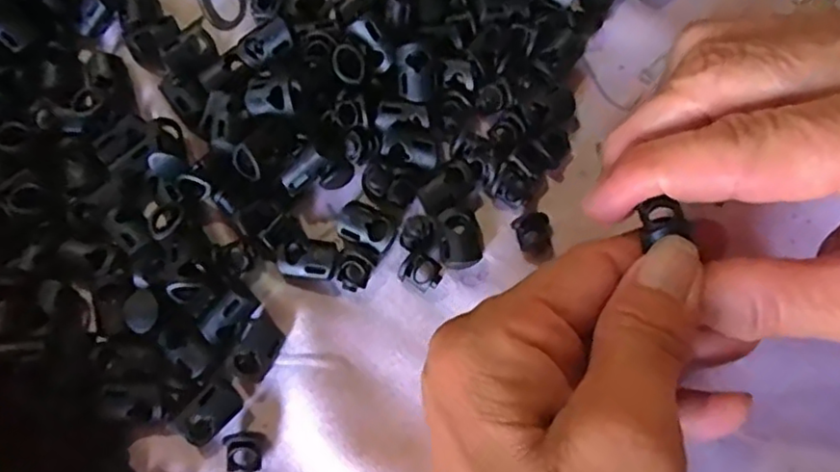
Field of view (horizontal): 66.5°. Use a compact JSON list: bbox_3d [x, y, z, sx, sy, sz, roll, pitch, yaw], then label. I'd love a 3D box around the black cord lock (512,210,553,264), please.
[{"bbox_3d":[0.040,0.000,0.224,0.013,0.007,0.017,-22,75,-5],"label":"black cord lock"}]

